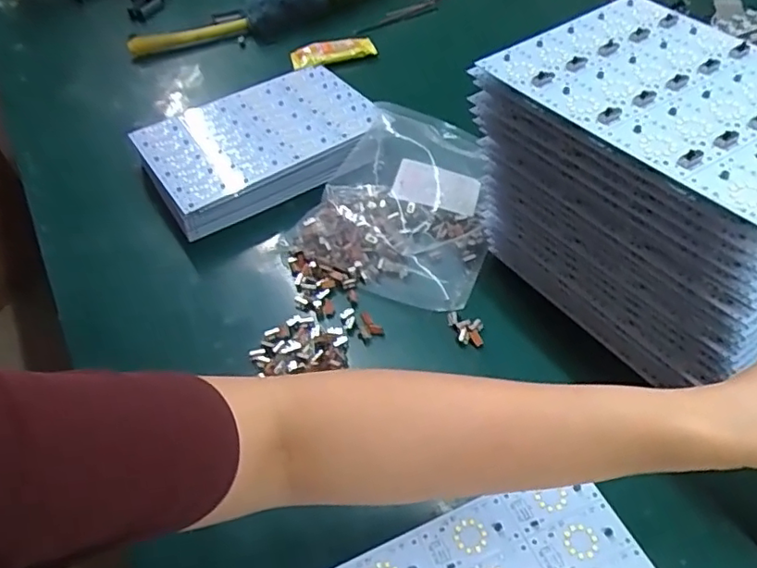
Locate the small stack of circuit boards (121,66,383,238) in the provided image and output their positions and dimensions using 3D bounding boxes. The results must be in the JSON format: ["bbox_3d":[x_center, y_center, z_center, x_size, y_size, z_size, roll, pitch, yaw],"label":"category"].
[{"bbox_3d":[-0.133,-0.160,0.671,0.249,0.049,0.176,-24,51,-15],"label":"small stack of circuit boards"}]

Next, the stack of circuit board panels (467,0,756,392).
[{"bbox_3d":[0.211,-0.068,0.448,0.150,0.180,0.243,-29,53,-18],"label":"stack of circuit board panels"}]

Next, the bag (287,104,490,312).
[{"bbox_3d":[0.021,-0.086,0.590,0.187,0.054,0.226,9,51,13],"label":"bag"}]

